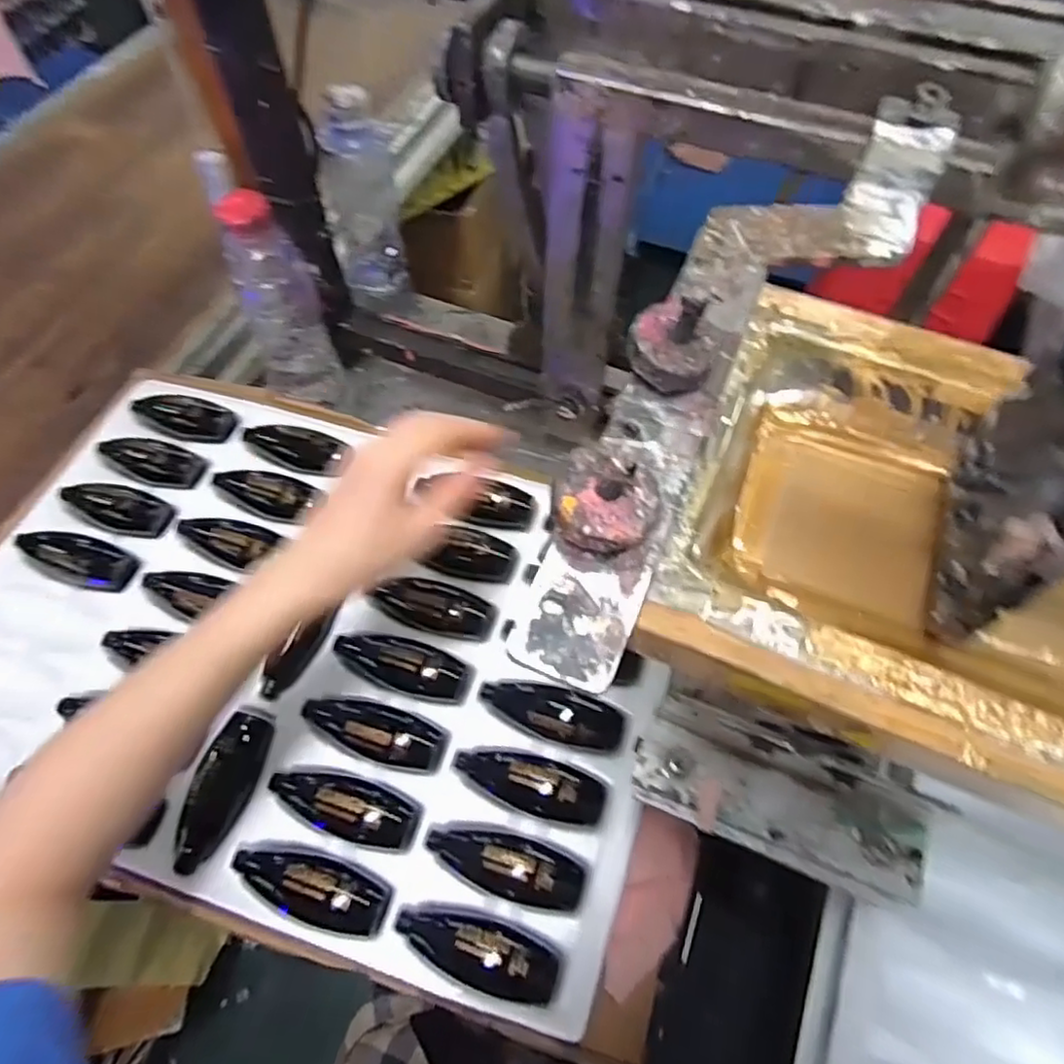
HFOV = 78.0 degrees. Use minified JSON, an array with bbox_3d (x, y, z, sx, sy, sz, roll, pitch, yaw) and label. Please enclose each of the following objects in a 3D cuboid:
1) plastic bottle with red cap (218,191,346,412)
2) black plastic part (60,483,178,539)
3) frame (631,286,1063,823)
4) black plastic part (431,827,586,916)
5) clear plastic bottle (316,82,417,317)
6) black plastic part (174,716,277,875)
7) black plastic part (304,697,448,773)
[{"bbox_3d":[-0.216,-0.187,0.564,0.063,0.196,0.055,15,63,7],"label":"plastic bottle with red cap"},{"bbox_3d":[-0.343,-0.022,0.540,0.100,0.012,0.035,18,63,8],"label":"black plastic part"},{"bbox_3d":[0.167,0.012,0.220,0.227,0.029,0.164,22,64,10],"label":"frame"},{"bbox_3d":[-0.017,0.218,0.431,0.103,0.015,0.040,15,63,7],"label":"black plastic part"},{"bbox_3d":[-0.144,-0.278,0.570,0.062,0.183,0.052,-10,63,-6],"label":"clear plastic bottle"},{"bbox_3d":[-0.209,0.172,0.440,0.039,0.015,0.102,18,63,8],"label":"black plastic part"},{"bbox_3d":[-0.111,0.134,0.453,0.103,0.026,0.037,18,63,8],"label":"black plastic part"}]

